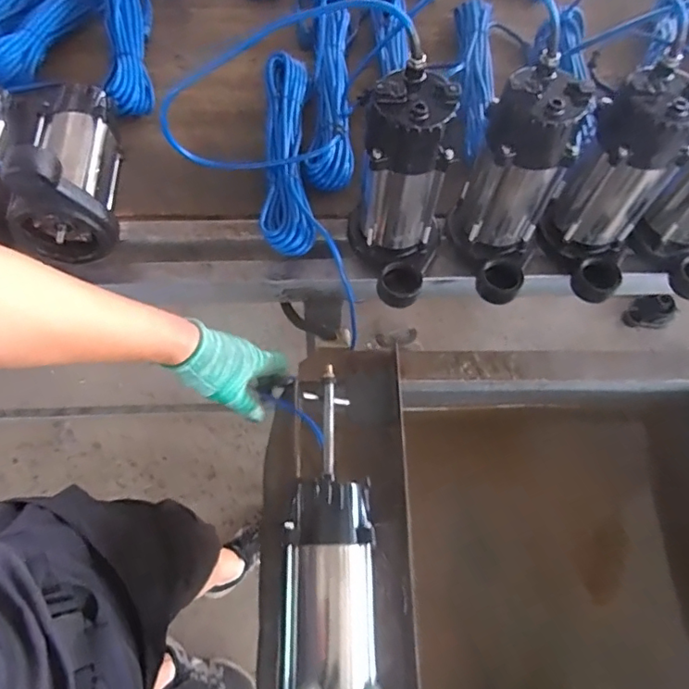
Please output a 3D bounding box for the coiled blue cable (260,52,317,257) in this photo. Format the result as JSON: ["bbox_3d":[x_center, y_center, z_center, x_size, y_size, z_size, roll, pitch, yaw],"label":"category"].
[{"bbox_3d":[-0.084,-0.278,0.748,0.072,0.058,0.337,-3,65,-4],"label":"coiled blue cable"}]

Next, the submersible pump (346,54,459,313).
[{"bbox_3d":[0.078,-0.162,0.597,0.108,0.233,0.148,-10,66,-7],"label":"submersible pump"}]

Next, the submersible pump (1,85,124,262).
[{"bbox_3d":[-0.362,-0.246,0.667,0.103,0.156,0.223,-10,66,-7],"label":"submersible pump"}]

